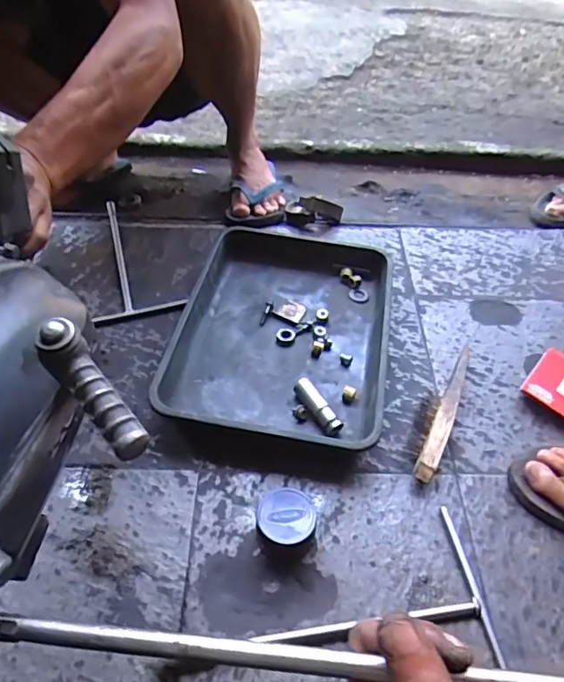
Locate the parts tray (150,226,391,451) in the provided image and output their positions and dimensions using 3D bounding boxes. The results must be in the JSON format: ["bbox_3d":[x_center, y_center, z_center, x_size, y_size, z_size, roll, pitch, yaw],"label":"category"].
[{"bbox_3d":[0.003,-0.016,0.697,0.278,0.054,0.352,9,50,7],"label":"parts tray"}]

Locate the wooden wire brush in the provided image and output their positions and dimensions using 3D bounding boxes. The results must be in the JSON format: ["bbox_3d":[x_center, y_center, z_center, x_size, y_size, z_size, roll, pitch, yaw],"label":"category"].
[{"bbox_3d":[0.198,0.079,0.630,0.040,0.034,0.218,21,52,16],"label":"wooden wire brush"}]

